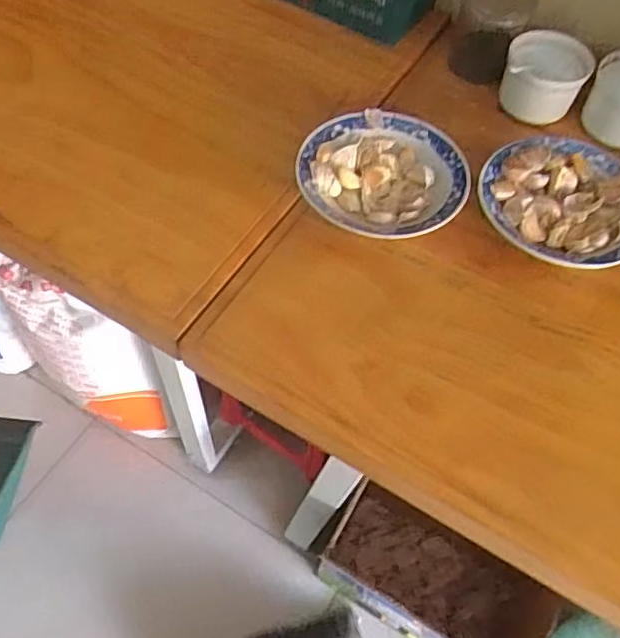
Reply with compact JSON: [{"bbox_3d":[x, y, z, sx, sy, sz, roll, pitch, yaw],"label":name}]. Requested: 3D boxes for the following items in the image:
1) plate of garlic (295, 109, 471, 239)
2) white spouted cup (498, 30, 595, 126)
[{"bbox_3d":[0.075,-0.142,0.641,0.165,0.048,0.162,1,60,-2],"label":"plate of garlic"},{"bbox_3d":[0.277,-0.283,0.739,0.096,0.072,0.106,20,59,8],"label":"white spouted cup"}]

